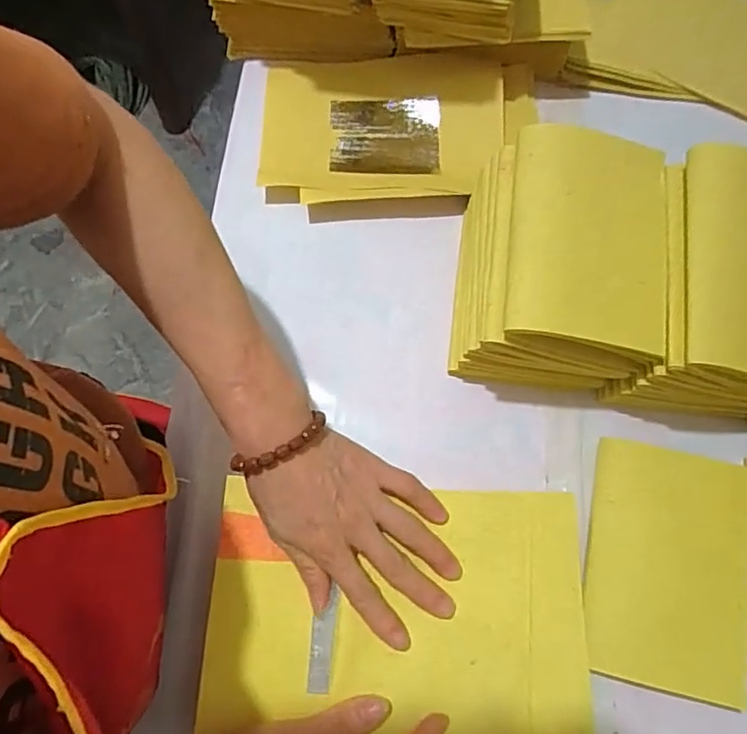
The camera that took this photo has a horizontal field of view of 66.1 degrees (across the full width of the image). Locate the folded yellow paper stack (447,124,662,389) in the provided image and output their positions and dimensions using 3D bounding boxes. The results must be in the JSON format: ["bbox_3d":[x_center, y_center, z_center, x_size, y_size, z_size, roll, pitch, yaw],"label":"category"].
[{"bbox_3d":[0.132,-0.073,0.433,0.125,0.125,0.153,6,71,1],"label":"folded yellow paper stack"}]

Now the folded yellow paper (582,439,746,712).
[{"bbox_3d":[0.208,0.139,0.403,0.108,0.011,0.159,10,72,9],"label":"folded yellow paper"}]

